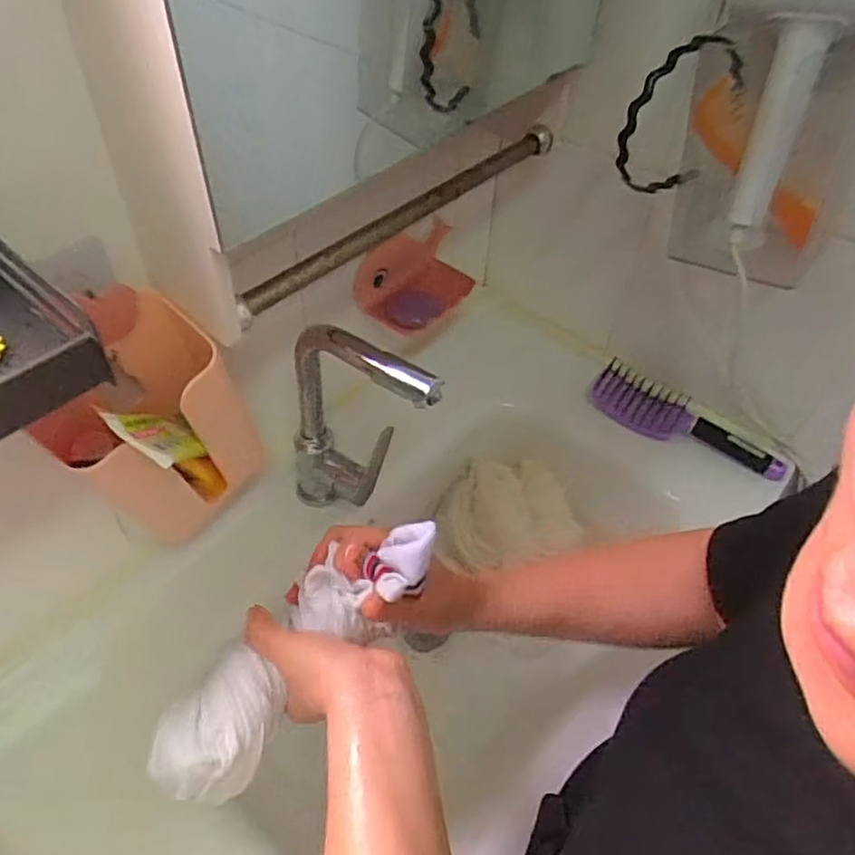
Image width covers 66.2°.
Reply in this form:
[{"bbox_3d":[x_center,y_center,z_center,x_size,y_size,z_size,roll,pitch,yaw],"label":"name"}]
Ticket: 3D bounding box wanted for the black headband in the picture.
[{"bbox_3d":[0.212,-0.261,0.561,0.121,0.134,0.023,-19,51,-20],"label":"black headband"}]

